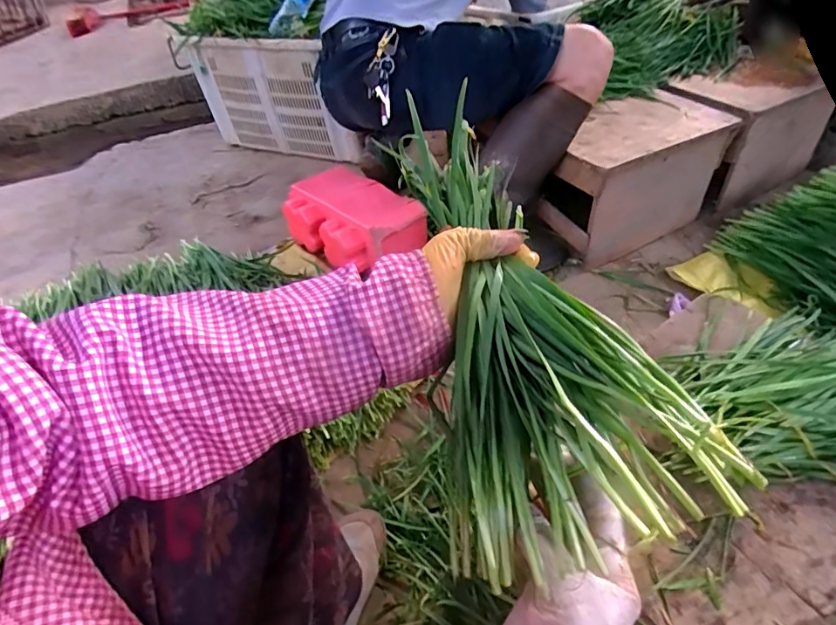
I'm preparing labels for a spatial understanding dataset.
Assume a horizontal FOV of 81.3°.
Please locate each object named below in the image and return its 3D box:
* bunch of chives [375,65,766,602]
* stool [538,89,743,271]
[{"bbox_3d":[0.047,-0.010,0.329,0.105,0.108,0.319,-13,55,-8],"label":"bunch of chives"},{"bbox_3d":[0.455,-0.304,1.102,0.401,0.250,0.225,-24,48,-18],"label":"stool"}]

